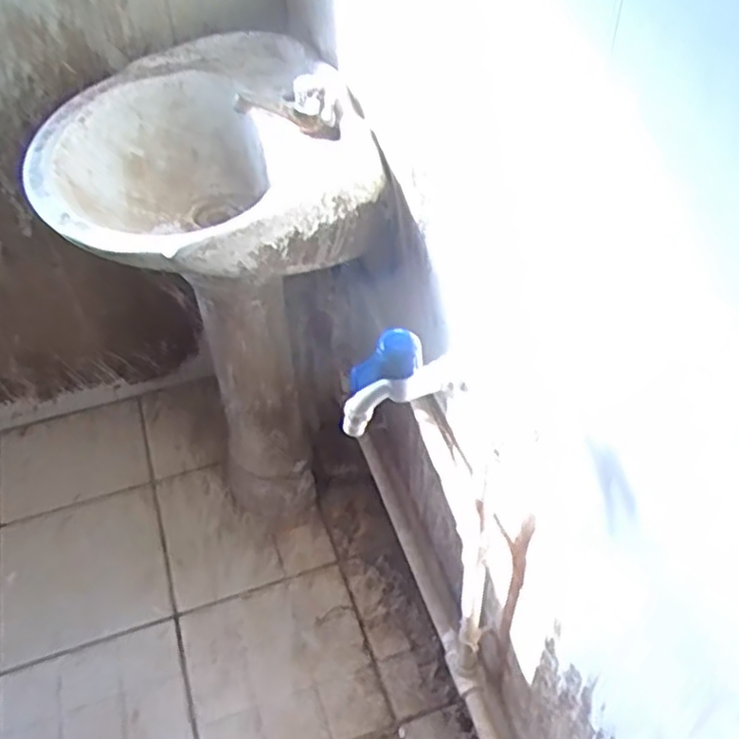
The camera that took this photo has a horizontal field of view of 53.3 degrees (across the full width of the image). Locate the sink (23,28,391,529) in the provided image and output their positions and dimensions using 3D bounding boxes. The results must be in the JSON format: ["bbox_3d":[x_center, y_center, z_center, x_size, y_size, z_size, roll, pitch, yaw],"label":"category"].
[{"bbox_3d":[-0.205,-0.056,1.187,0.403,0.749,0.488,-15,47,-11],"label":"sink"}]

